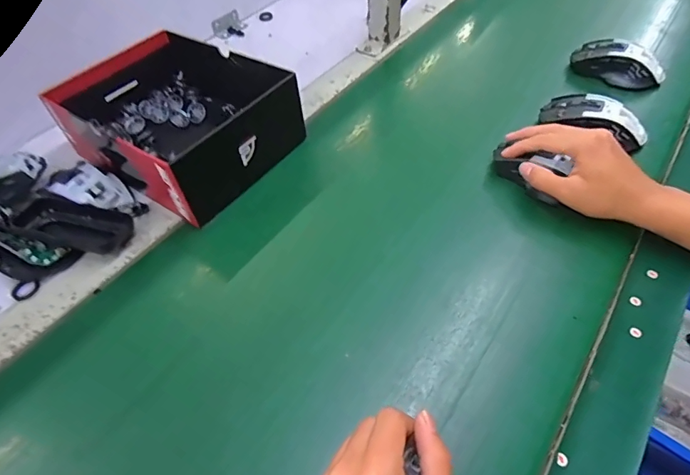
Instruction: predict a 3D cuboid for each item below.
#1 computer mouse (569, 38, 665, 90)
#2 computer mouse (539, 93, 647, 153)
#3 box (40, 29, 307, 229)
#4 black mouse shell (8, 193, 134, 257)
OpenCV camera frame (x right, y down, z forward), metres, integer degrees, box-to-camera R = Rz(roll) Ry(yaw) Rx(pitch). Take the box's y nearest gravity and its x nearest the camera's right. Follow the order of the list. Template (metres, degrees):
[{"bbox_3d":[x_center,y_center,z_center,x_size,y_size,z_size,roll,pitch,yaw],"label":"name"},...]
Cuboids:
[{"bbox_3d":[0.373,-0.241,0.589,0.055,0.040,0.113,-38,58,-23],"label":"computer mouse"},{"bbox_3d":[0.298,-0.141,0.513,0.118,0.035,0.061,28,58,24],"label":"computer mouse"},{"bbox_3d":[-0.198,-0.156,0.523,0.249,0.076,0.201,28,58,22],"label":"box"},{"bbox_3d":[-0.289,-0.014,0.453,0.120,0.028,0.057,8,53,9],"label":"black mouse shell"}]

